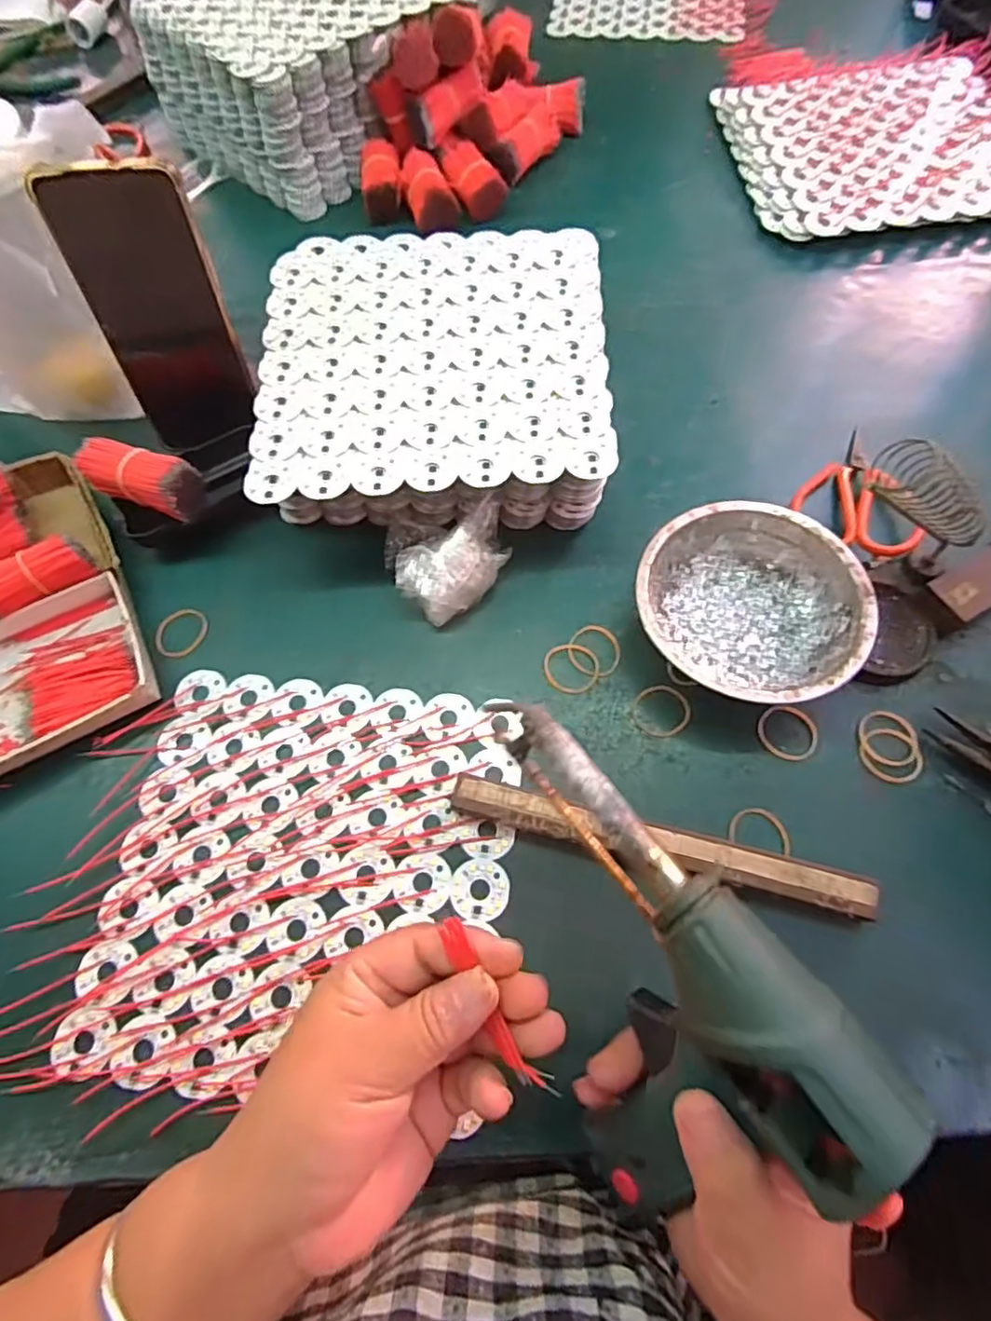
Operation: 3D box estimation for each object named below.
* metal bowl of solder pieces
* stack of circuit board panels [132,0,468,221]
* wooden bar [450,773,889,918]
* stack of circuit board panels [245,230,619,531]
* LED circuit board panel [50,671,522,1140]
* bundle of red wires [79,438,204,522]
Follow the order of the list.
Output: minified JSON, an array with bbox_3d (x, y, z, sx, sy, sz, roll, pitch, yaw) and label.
[{"bbox_3d":[0.146,-0.030,0.367,0.123,0.041,0.123,-1,66,2],"label":"metal bowl of solder pieces"},{"bbox_3d":[-0.174,-0.558,0.585,0.233,0.096,0.231,-40,70,-15],"label":"stack of circuit board panels"},{"bbox_3d":[0.083,0.097,0.327,0.213,0.018,0.020,13,67,8],"label":"wooden bar"},{"bbox_3d":[-0.039,-0.188,0.432,0.214,0.067,0.226,-2,66,1],"label":"stack of circuit board panels"},{"bbox_3d":[-0.100,0.109,0.335,0.205,0.007,0.209,5,66,4],"label":"LED circuit board panel"},{"bbox_3d":[-0.225,-0.115,0.393,0.068,0.039,0.031,18,67,-5],"label":"bundle of red wires"}]

